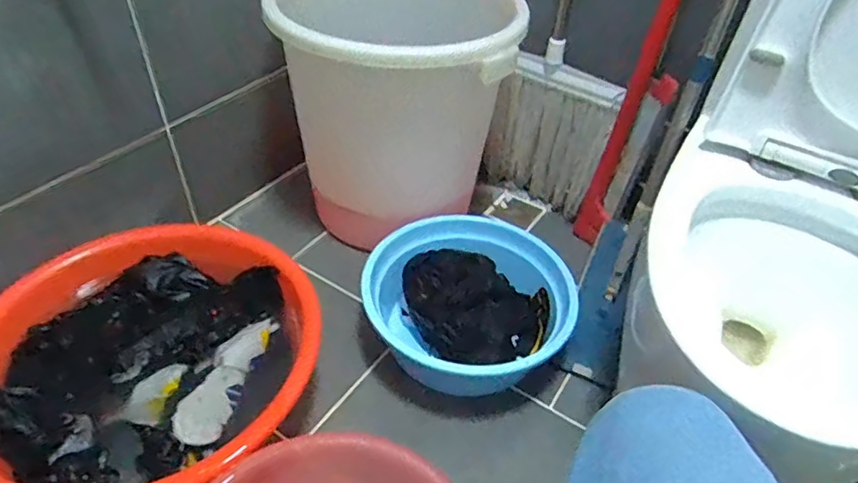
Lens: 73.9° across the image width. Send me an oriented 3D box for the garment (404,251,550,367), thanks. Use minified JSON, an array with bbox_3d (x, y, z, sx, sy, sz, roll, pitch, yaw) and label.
[{"bbox_3d":[0.084,0.116,1.027,0.217,0.094,0.229,-28,52,-30],"label":"garment"}]

